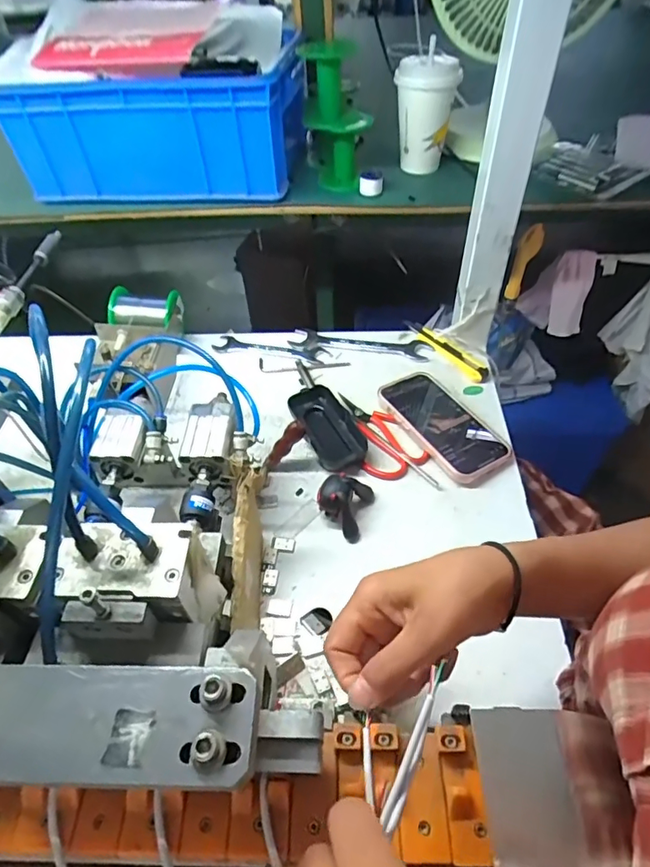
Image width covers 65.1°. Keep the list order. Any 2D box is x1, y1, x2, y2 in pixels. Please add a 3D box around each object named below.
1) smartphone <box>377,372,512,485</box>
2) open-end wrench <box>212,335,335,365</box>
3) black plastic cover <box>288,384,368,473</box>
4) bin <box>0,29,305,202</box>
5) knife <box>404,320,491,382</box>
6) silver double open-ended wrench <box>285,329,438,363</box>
[{"bbox_3d":[0.127,-0.012,0.556,0.079,0.018,0.156,-27,53,-20],"label":"smartphone"},{"bbox_3d":[-0.069,-0.109,0.657,0.149,0.005,0.032,10,50,11],"label":"open-end wrench"},{"bbox_3d":[0.004,-0.005,0.553,0.056,0.024,0.112,-22,52,-16],"label":"black plastic cover"},{"bbox_3d":[-0.202,-0.397,0.640,0.327,0.124,0.194,5,49,7],"label":"bin"},{"bbox_3d":[0.152,-0.109,0.641,0.026,0.009,0.132,-30,54,-22],"label":"knife"},{"bbox_3d":[0.045,-0.113,0.653,0.179,0.009,0.036,8,50,9],"label":"silver double open-ended wrench"}]

